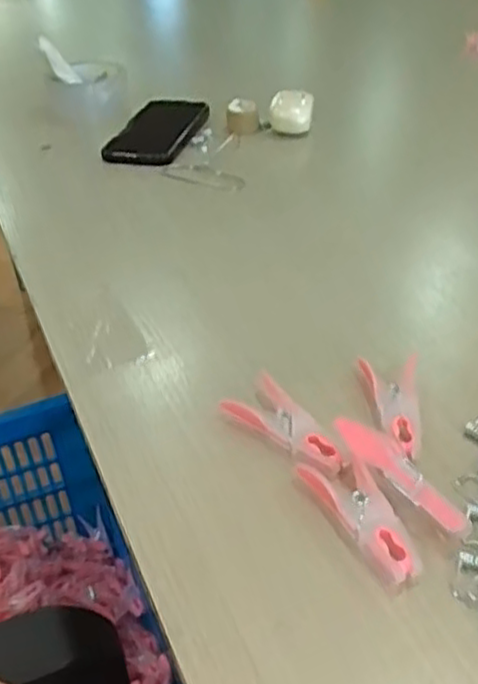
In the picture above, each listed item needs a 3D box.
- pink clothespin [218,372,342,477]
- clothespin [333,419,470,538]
[{"bbox_3d":[0.024,0.047,0.386,0.031,0.007,0.072,-38,53,-13],"label":"pink clothespin"},{"bbox_3d":[0.079,0.066,0.358,0.019,0.021,0.078,-21,41,-22],"label":"clothespin"}]

